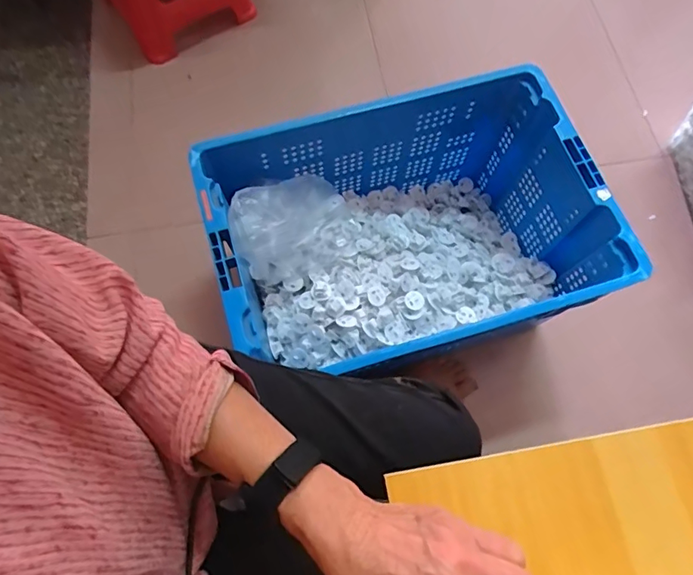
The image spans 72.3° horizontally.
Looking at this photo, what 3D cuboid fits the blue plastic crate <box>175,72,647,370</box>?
[{"bbox_3d":[0.094,-0.067,0.800,0.564,0.282,0.380,-15,71,-6],"label":"blue plastic crate"}]

